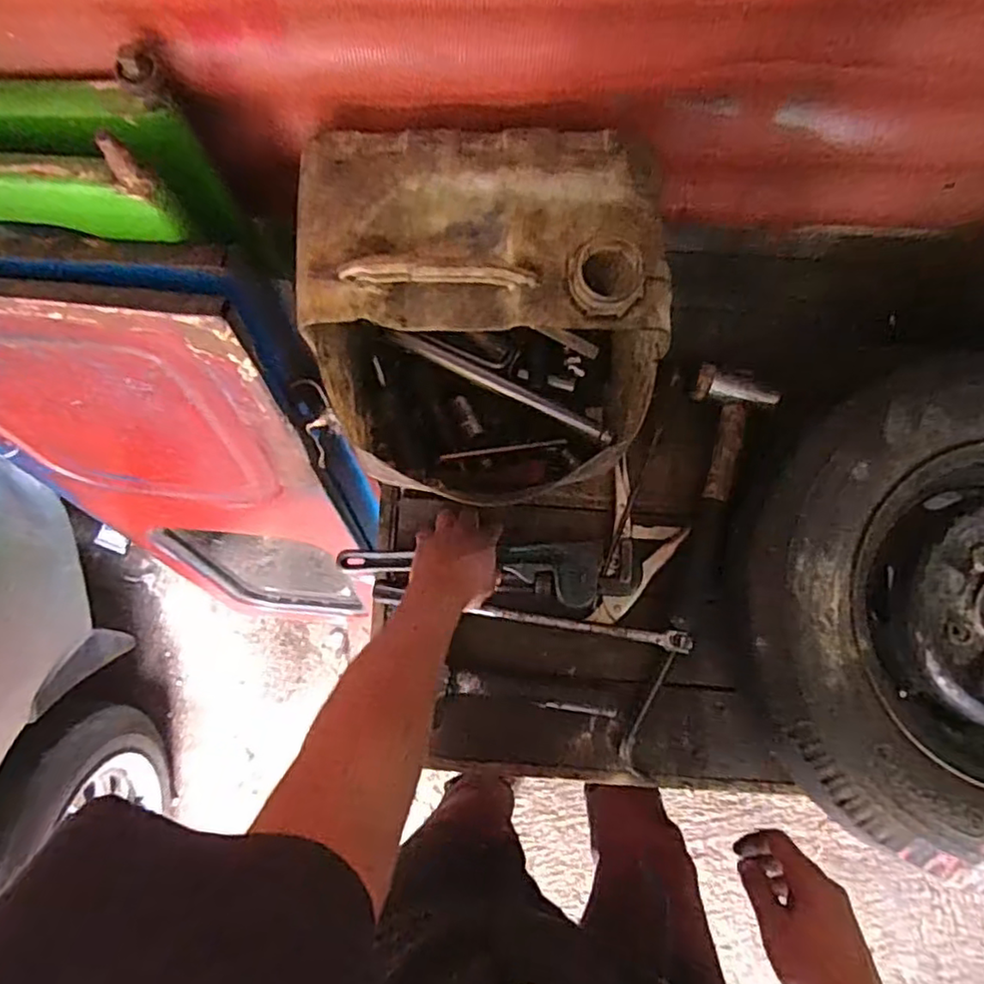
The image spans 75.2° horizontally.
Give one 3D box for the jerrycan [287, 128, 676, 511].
[{"bbox_3d":[-0.006,-0.127,0.606,0.289,0.302,0.243,-6,80,-2],"label":"jerrycan"}]

